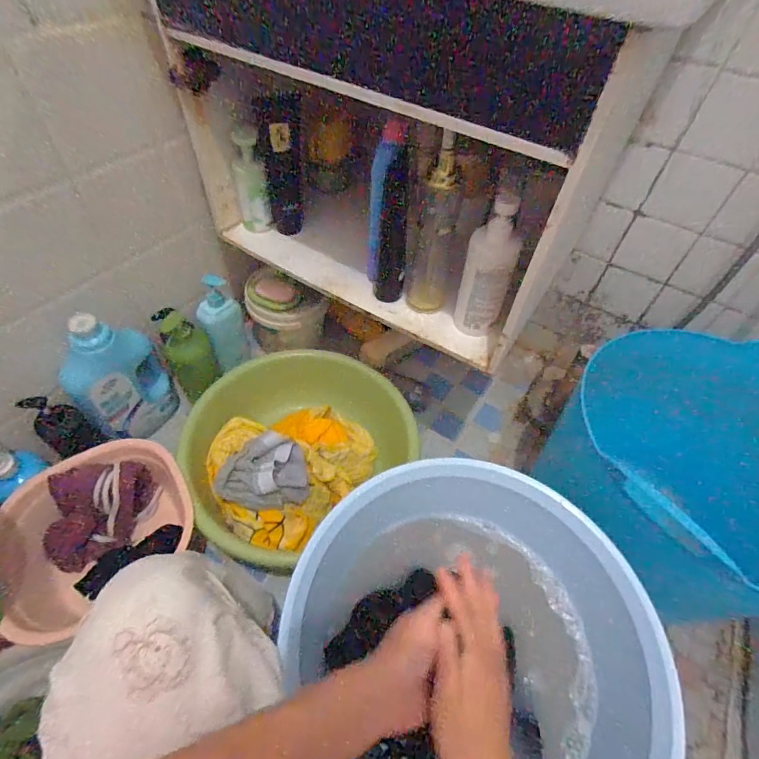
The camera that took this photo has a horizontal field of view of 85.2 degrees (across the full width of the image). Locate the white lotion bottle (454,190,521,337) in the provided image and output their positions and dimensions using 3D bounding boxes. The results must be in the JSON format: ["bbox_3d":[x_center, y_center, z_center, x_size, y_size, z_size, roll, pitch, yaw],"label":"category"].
[{"bbox_3d":[0.150,-0.144,0.576,0.065,0.200,0.044,13,51,7],"label":"white lotion bottle"}]

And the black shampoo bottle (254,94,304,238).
[{"bbox_3d":[-0.169,-0.364,0.715,0.066,0.209,0.051,29,55,19],"label":"black shampoo bottle"}]

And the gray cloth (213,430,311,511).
[{"bbox_3d":[-0.191,0.166,0.698,0.145,0.065,0.120,-36,61,-28],"label":"gray cloth"}]

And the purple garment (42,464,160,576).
[{"bbox_3d":[-0.457,0.214,0.675,0.138,0.093,0.139,-3,51,-6],"label":"purple garment"}]

